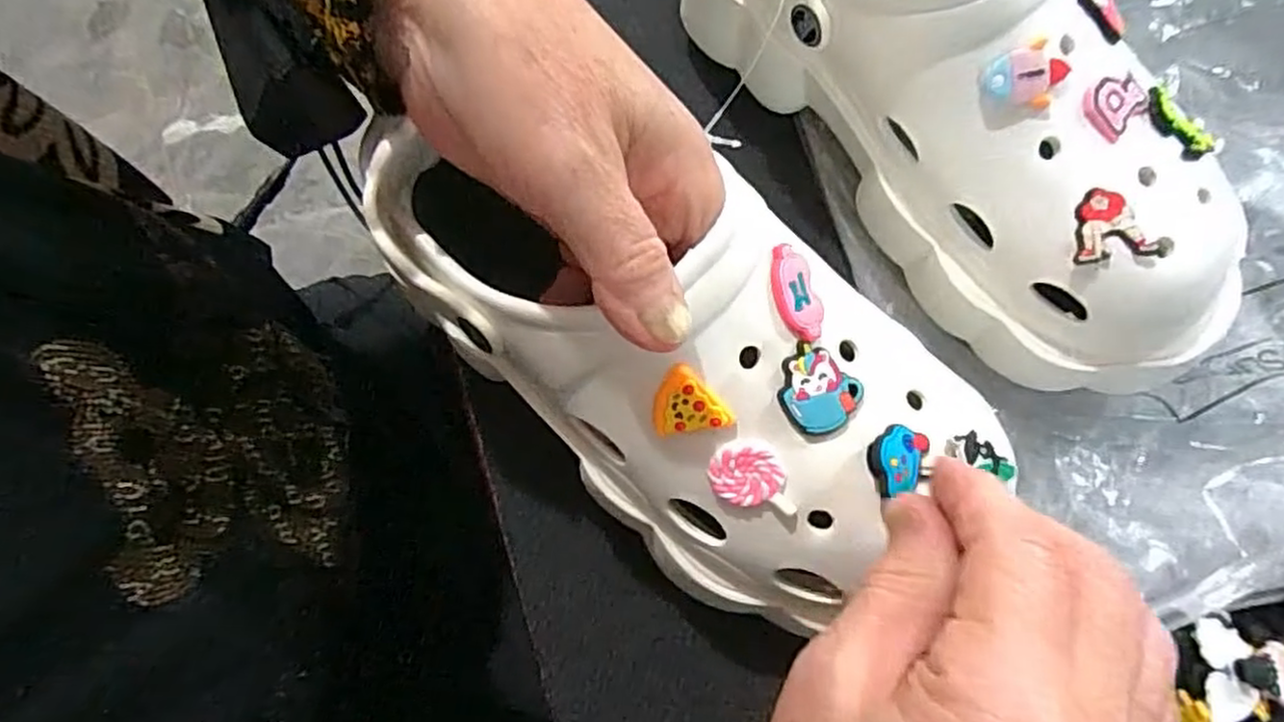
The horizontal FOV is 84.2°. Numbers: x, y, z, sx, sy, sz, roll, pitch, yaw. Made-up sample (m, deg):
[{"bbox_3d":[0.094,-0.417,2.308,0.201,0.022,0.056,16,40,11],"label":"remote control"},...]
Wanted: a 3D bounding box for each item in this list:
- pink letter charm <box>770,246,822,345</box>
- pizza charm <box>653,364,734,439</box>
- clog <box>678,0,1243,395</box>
[{"bbox_3d":[0.046,-0.020,0.213,0.013,0.004,0.029,-20,97,-4],"label":"pink letter charm"},{"bbox_3d":[0.015,0.011,0.213,0.023,0.004,0.022,-4,109,7],"label":"pizza charm"},{"bbox_3d":[0.119,-0.109,0.269,0.104,0.098,0.263,-36,80,-9],"label":"clog"}]

